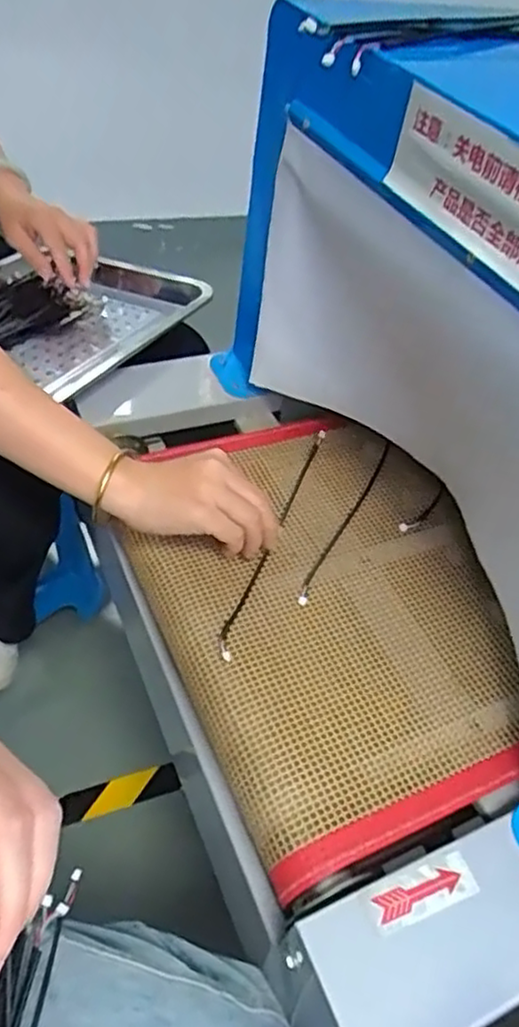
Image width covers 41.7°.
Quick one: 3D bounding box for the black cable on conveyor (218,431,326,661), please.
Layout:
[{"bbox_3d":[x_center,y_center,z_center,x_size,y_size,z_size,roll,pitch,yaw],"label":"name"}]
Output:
[{"bbox_3d":[0.014,0.014,0.606,0.016,0.019,0.267,17,51,10],"label":"black cable on conveyor"}]

